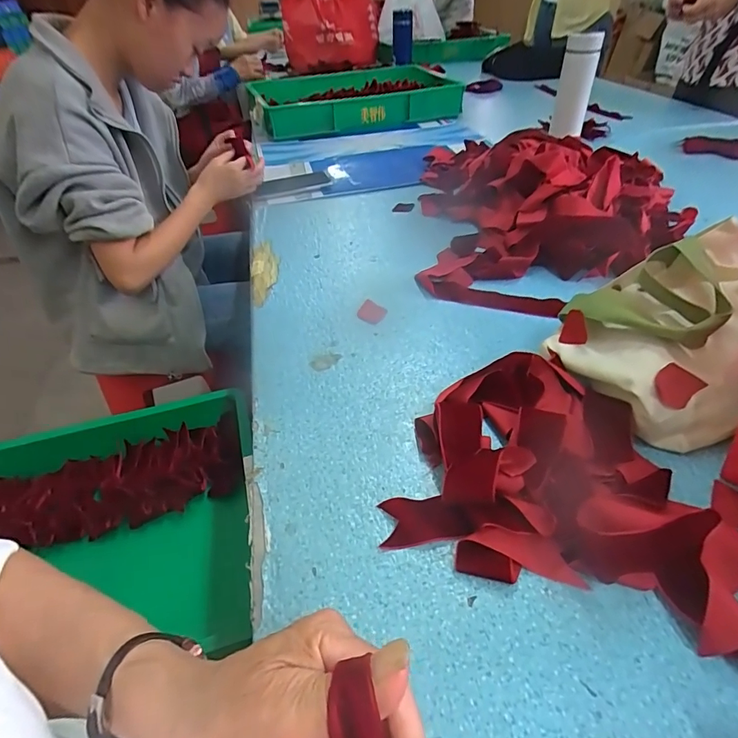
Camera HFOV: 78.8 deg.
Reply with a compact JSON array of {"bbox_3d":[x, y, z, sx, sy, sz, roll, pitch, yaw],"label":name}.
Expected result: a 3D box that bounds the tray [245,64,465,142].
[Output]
[{"bbox_3d":[-0.046,-0.740,1.234,0.502,0.096,0.322,-16,43,-14],"label":"tray"}]

